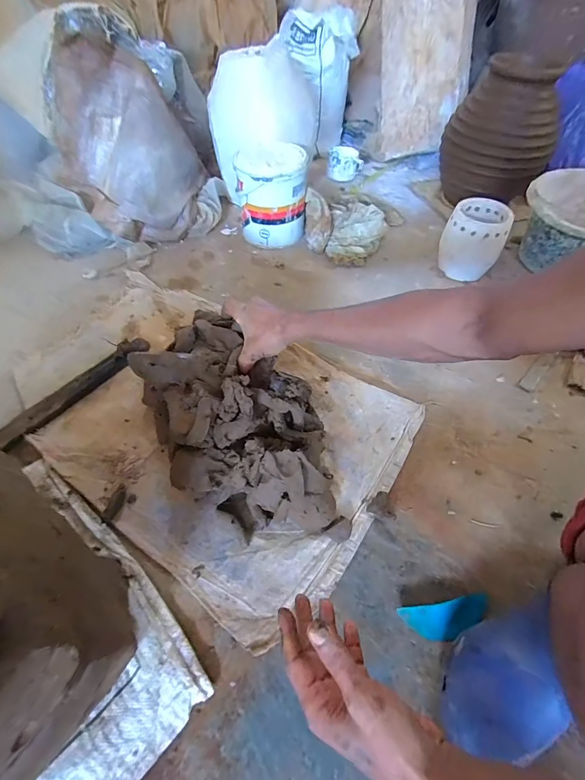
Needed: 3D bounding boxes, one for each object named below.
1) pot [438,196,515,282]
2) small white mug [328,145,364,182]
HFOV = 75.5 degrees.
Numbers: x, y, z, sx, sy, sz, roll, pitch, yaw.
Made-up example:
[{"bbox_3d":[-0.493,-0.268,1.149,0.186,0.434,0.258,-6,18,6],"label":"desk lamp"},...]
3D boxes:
[{"bbox_3d":[0.419,-0.343,0.879,0.126,0.148,0.116,0,53,0],"label":"pot"},{"bbox_3d":[0.169,-0.725,1.214,0.108,0.069,0.098,2,53,1],"label":"small white mug"}]

